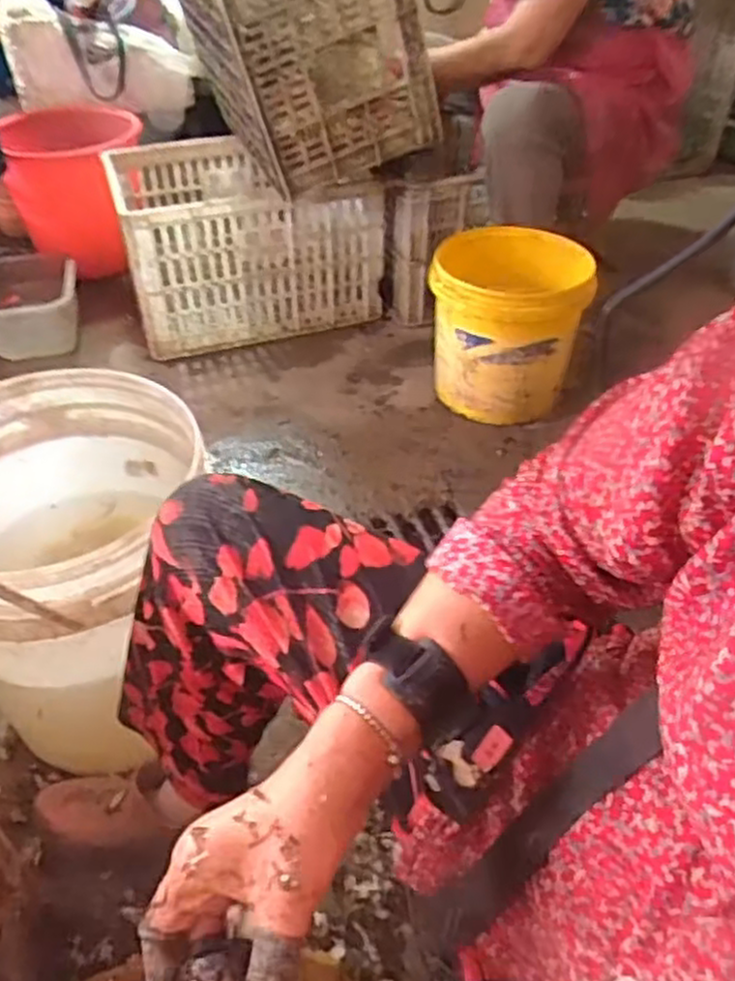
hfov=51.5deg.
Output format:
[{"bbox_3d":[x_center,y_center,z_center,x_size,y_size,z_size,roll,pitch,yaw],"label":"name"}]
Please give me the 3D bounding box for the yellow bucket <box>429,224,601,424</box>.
[{"bbox_3d":[0.240,-0.284,1.339,0.245,0.268,0.245,1,43,1],"label":"yellow bucket"}]

